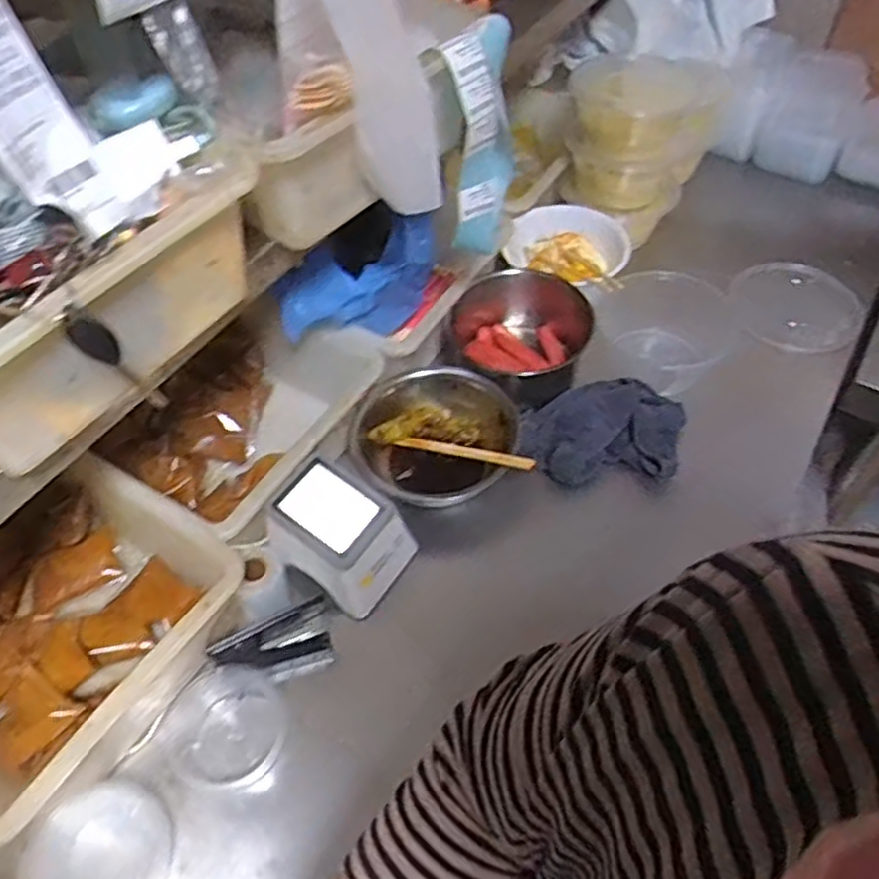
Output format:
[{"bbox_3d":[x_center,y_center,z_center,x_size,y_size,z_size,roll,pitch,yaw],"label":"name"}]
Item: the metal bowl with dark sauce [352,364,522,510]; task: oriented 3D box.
[{"bbox_3d":[-0.003,0.001,0.825,0.189,0.066,0.155,-7,53,-3],"label":"metal bowl with dark sauce"}]

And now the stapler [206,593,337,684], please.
[{"bbox_3d":[-0.154,0.199,0.692,0.113,0.026,0.065,-28,57,-18],"label":"stapler"}]

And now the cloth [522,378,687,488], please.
[{"bbox_3d":[0.193,-0.018,0.838,0.193,0.039,0.138,-1,53,1],"label":"cloth"}]

